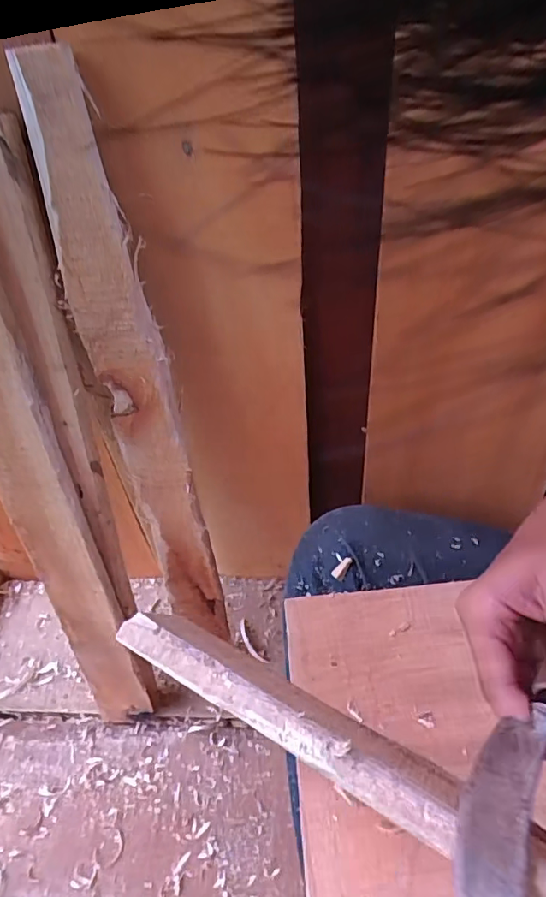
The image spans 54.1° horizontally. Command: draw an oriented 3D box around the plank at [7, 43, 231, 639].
[{"bbox_3d":[-0.092,-0.012,0.397,0.052,0.456,0.012,-5,36,3],"label":"plank"}]

